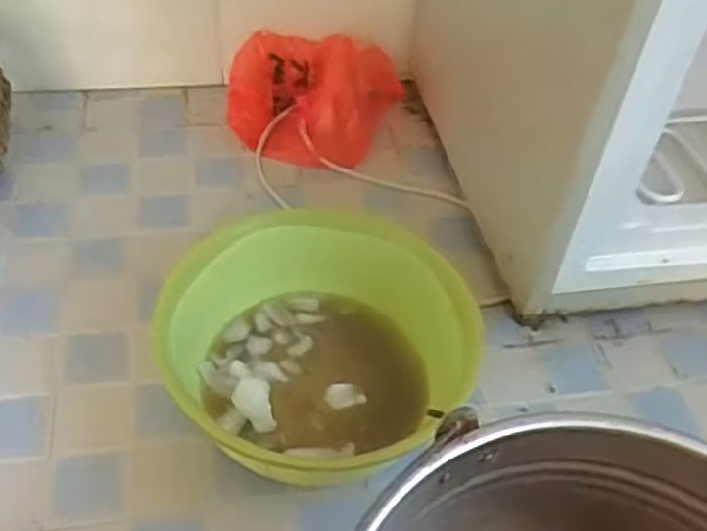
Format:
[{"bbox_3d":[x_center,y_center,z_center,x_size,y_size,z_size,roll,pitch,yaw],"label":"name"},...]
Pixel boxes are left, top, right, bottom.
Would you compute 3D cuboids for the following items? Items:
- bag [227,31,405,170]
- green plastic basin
[{"bbox_3d":[-0.059,-0.237,1.066,0.210,0.152,0.155,23,49,13],"label":"bag"},{"bbox_3d":[-0.042,0.074,0.754,0.285,0.115,0.263,4,47,-4],"label":"green plastic basin"}]

